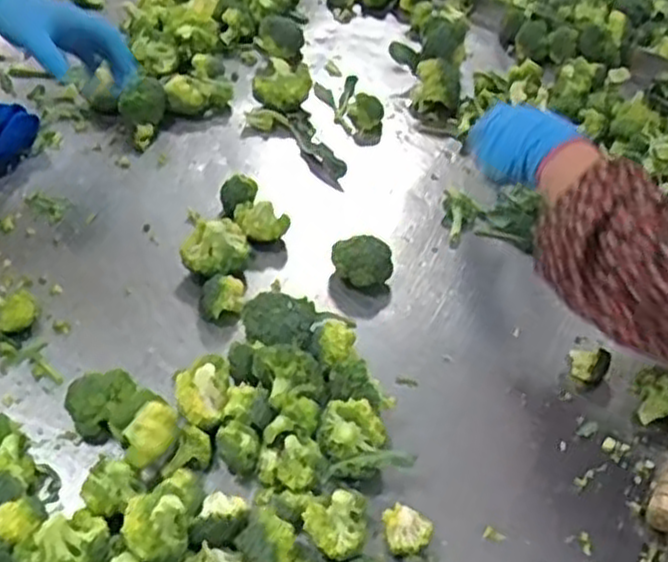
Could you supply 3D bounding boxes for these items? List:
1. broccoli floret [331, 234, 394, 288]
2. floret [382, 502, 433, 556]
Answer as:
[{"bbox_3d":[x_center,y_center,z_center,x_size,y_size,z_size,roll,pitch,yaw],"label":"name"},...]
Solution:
[{"bbox_3d":[0.029,-0.019,0.828,0.064,0.048,0.045,4,47,-3],"label":"broccoli floret"},{"bbox_3d":[0.056,0.199,0.628,0.039,0.031,0.030,19,48,11],"label":"floret"}]

